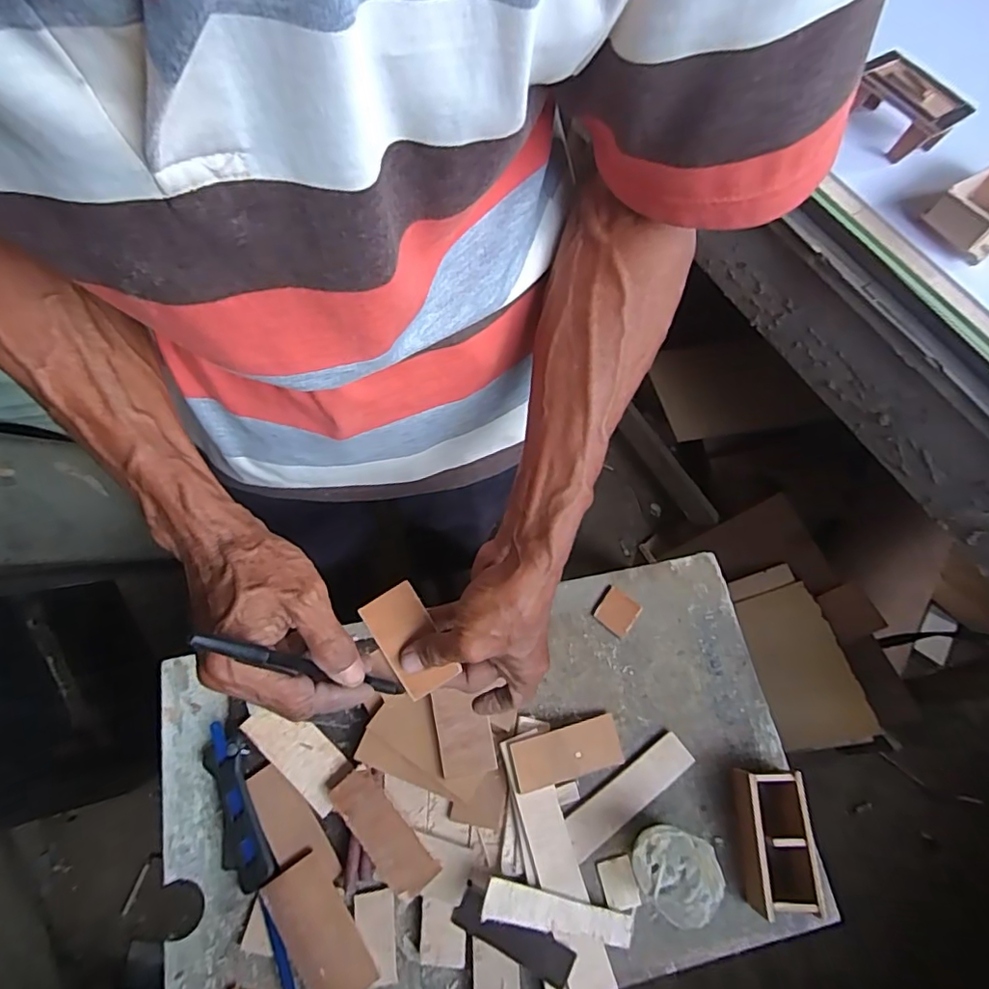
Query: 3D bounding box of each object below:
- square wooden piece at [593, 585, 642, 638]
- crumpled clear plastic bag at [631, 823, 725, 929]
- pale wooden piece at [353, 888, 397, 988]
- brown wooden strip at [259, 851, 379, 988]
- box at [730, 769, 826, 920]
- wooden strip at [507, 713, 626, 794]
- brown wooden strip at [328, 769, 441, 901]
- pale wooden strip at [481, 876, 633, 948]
[{"bbox_3d":[0.127,0.122,0.582,0.038,0.006,0.041,35,71,10],"label":"square wooden piece"},{"bbox_3d":[0.154,0.323,0.479,0.064,0.059,0.063,22,70,5],"label":"crumpled clear plastic bag"},{"bbox_3d":[-0.101,0.375,0.471,0.033,0.005,0.067,1,65,-21],"label":"pale wooden piece"},{"bbox_3d":[-0.146,0.364,0.463,0.051,0.007,0.110,-30,77,-22],"label":"brown wooden strip"},{"bbox_3d":[0.250,0.308,0.502,0.061,0.039,0.111,-2,69,-4],"label":"box"},{"bbox_3d":[0.068,0.238,0.517,0.112,0.006,0.044,-5,73,-25],"label":"wooden strip"},{"bbox_3d":[-0.096,0.291,0.483,0.041,0.006,0.108,-33,73,-21],"label":"brown wooden strip"},{"bbox_3d":[0.055,0.352,0.470,0.139,0.005,0.028,22,56,-14],"label":"pale wooden strip"}]

